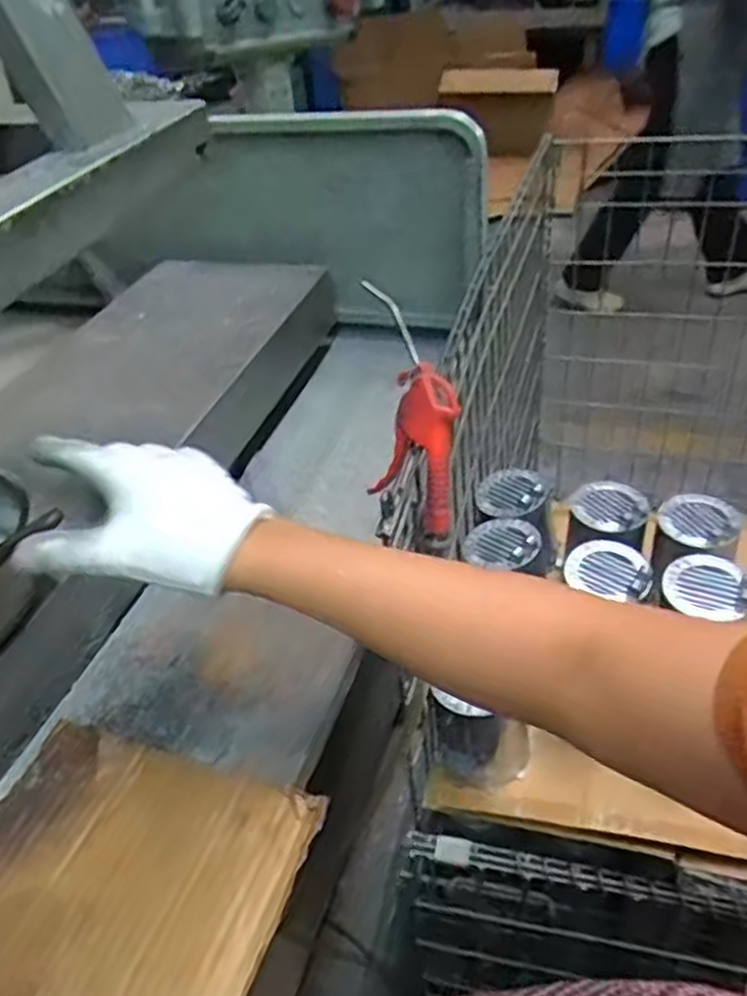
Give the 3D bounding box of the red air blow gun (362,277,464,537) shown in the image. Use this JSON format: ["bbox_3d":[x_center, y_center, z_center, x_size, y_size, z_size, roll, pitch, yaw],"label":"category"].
[{"bbox_3d":[0.026,-0.072,0.628,0.072,0.207,0.078,-10,3,-5],"label":"red air blow gun"}]

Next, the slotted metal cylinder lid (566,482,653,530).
[{"bbox_3d":[0.267,0.007,0.873,0.079,0.010,0.083,-3,40,3],"label":"slotted metal cylinder lid"}]

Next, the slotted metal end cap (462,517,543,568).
[{"bbox_3d":[0.149,0.047,0.882,0.091,0.030,0.073,26,49,33],"label":"slotted metal end cap"}]

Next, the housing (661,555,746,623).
[{"bbox_3d":[0.336,0.088,0.781,0.081,0.031,0.069,12,43,21],"label":"housing"}]

